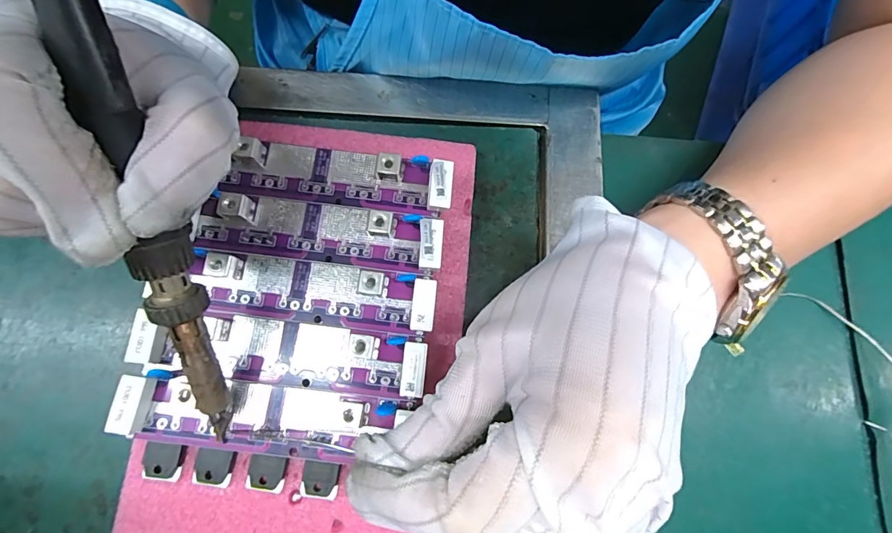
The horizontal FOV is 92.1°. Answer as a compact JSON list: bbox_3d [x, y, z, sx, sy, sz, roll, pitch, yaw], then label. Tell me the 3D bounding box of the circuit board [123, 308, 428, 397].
[{"bbox_3d":[-0.069,0.036,0.183,0.120,0.010,0.027,8,77,0],"label":"circuit board"}]

